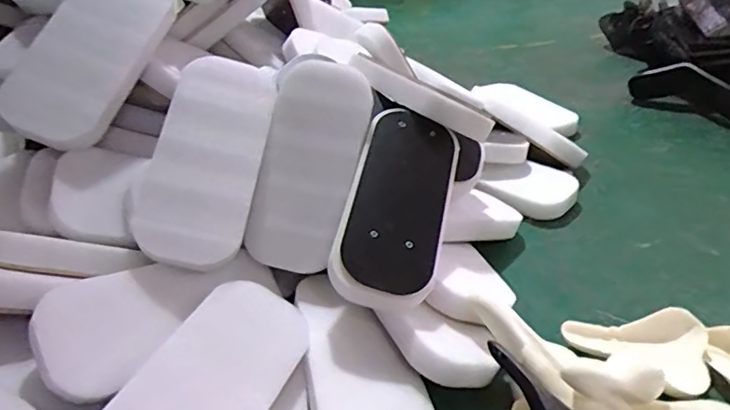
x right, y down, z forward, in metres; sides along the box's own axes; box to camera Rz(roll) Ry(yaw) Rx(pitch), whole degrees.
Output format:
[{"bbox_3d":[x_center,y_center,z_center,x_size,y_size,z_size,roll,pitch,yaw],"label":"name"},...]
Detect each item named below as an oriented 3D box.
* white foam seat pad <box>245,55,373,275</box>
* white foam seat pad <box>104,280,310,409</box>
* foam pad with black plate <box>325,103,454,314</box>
[{"bbox_3d":[-0.116,-0.087,1.095,0.189,0.437,0.044,17,-6,-11],"label":"white foam seat pad"},{"bbox_3d":[-0.253,0.300,0.841,0.197,0.033,0.422,36,51,1],"label":"white foam seat pad"},{"bbox_3d":[0.068,-0.008,1.076,0.199,0.045,0.438,16,59,1],"label":"foam pad with black plate"}]

